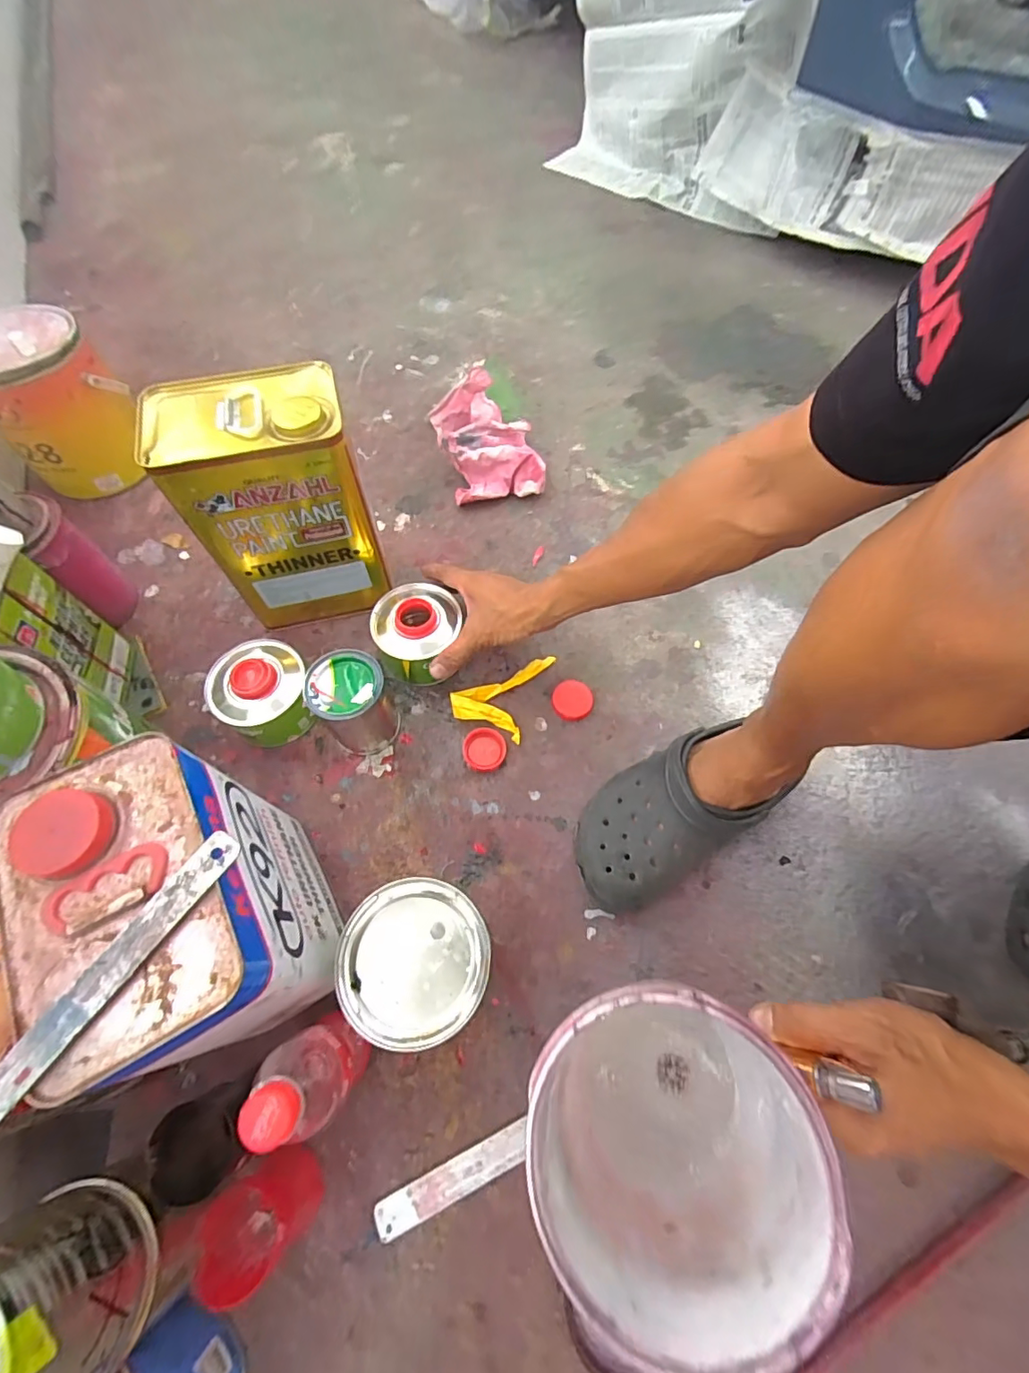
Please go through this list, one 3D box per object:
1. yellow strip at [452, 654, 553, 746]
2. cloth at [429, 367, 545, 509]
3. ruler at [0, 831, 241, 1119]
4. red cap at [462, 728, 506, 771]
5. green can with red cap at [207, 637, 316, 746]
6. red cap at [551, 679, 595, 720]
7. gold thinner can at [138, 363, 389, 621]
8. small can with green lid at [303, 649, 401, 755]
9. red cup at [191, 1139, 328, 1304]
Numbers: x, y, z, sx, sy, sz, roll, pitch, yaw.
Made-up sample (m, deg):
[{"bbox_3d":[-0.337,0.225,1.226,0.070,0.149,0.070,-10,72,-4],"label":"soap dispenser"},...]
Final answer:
[{"bbox_3d":[-0.014,-0.002,0.601,0.084,0.024,0.113,20,66,8],"label":"yellow strip"},{"bbox_3d":[-0.041,-0.352,0.742,0.131,0.085,0.195,-11,66,-7],"label":"cloth"},{"bbox_3d":[-0.215,0.157,0.258,0.021,0.004,0.195,31,67,17],"label":"ruler"},{"bbox_3d":[-0.032,0.067,0.572,0.045,0.015,0.047,1,65,-1],"label":"red cap"},{"bbox_3d":[-0.266,0.006,0.567,0.096,0.076,0.099,1,65,-1],"label":"green can with red cap"},{"bbox_3d":[0.066,0.016,0.603,0.046,0.013,0.046,1,65,-1],"label":"red cap"},{"bbox_3d":[-0.235,-0.183,0.568,0.160,0.249,0.110,-10,66,-6],"label":"gold thinner can"},{"bbox_3d":[-0.164,0.019,0.550,0.074,0.099,0.077,1,65,-1],"label":"small can with green lid"},{"bbox_3d":[-0.179,0.370,0.370,0.057,0.095,0.056,-30,70,-14],"label":"red cup"}]

